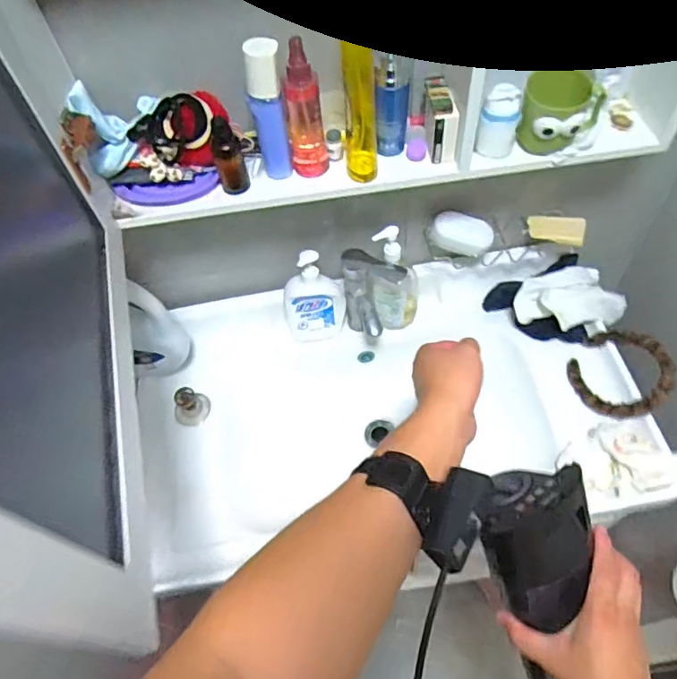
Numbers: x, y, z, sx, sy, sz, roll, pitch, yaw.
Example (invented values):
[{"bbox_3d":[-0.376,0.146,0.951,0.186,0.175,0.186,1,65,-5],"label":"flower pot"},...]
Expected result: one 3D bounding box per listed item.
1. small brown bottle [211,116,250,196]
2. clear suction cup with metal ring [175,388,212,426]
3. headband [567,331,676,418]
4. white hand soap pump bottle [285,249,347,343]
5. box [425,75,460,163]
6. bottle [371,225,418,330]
[{"bbox_3d":[-0.134,-0.223,0.652,0.034,0.091,0.035,-15,57,-5],"label":"small brown bottle"},{"bbox_3d":[-0.256,0.111,0.906,0.062,0.069,0.048,-33,60,-16],"label":"clear suction cup with metal ring"},{"bbox_3d":[0.445,0.051,0.837,0.146,0.020,0.149,-26,50,35],"label":"headband"},{"bbox_3d":[-0.042,-0.072,0.917,0.106,0.181,0.059,-7,56,0],"label":"white hand soap pump bottle"},{"bbox_3d":[0.129,-0.279,0.666,0.036,0.076,0.071,-3,56,3],"label":"box"},{"bbox_3d":[0.099,-0.103,0.888,0.085,0.216,0.067,-13,56,-4],"label":"bottle"}]

